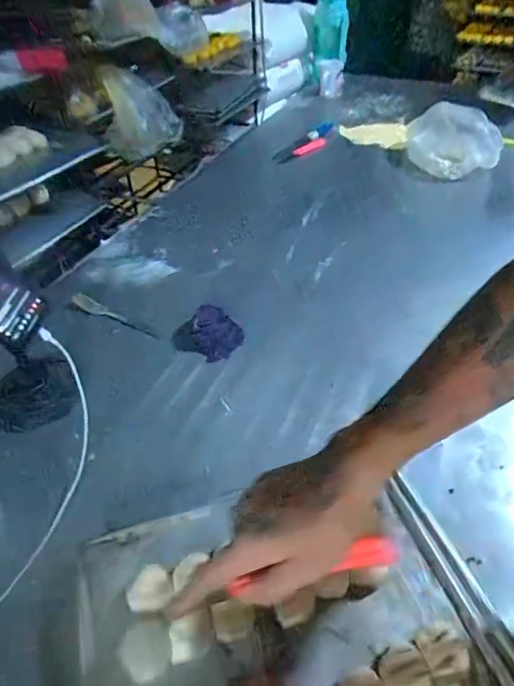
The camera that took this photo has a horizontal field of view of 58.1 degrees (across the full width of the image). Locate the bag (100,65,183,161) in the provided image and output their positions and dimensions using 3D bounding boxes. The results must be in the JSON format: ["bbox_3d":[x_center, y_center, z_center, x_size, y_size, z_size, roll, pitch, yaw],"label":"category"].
[{"bbox_3d":[-0.218,-0.460,0.906,0.069,0.160,0.192,17,46,17],"label":"bag"}]

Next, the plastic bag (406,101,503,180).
[{"bbox_3d":[0.455,-0.469,1.082,0.191,0.151,0.115,-8,44,-8],"label":"plastic bag"}]

